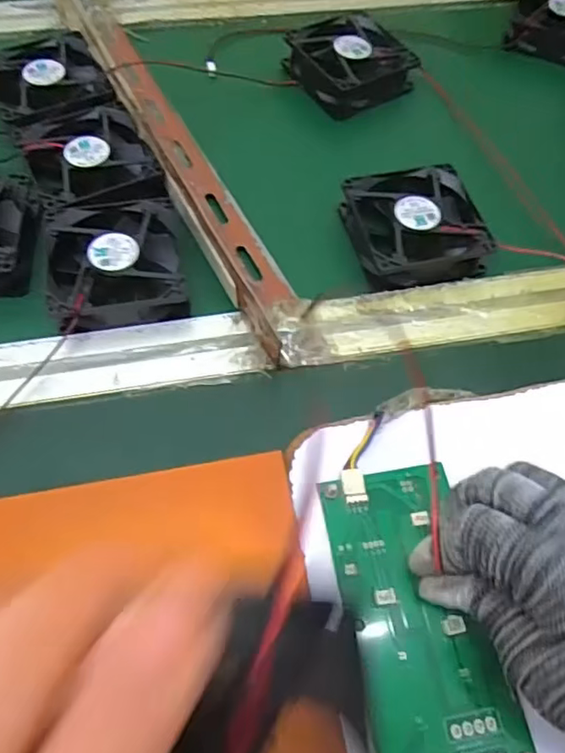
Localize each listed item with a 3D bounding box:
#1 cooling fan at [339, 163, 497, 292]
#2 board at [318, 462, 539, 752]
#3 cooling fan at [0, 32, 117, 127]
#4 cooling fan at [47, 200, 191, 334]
[{"bbox_3d":[0.087,-0.096,0.396,0.082,0.028,0.086,-8,58,-8],"label":"cooling fan"},{"bbox_3d":[0.060,0.107,0.271,0.064,0.009,0.133,-10,63,-9],"label":"board"},{"bbox_3d":[-0.170,-0.214,0.438,0.077,0.020,0.080,-23,61,-16],"label":"cooling fan"},{"bbox_3d":[-0.102,-0.070,0.370,0.078,0.028,0.085,-9,58,-8],"label":"cooling fan"}]

